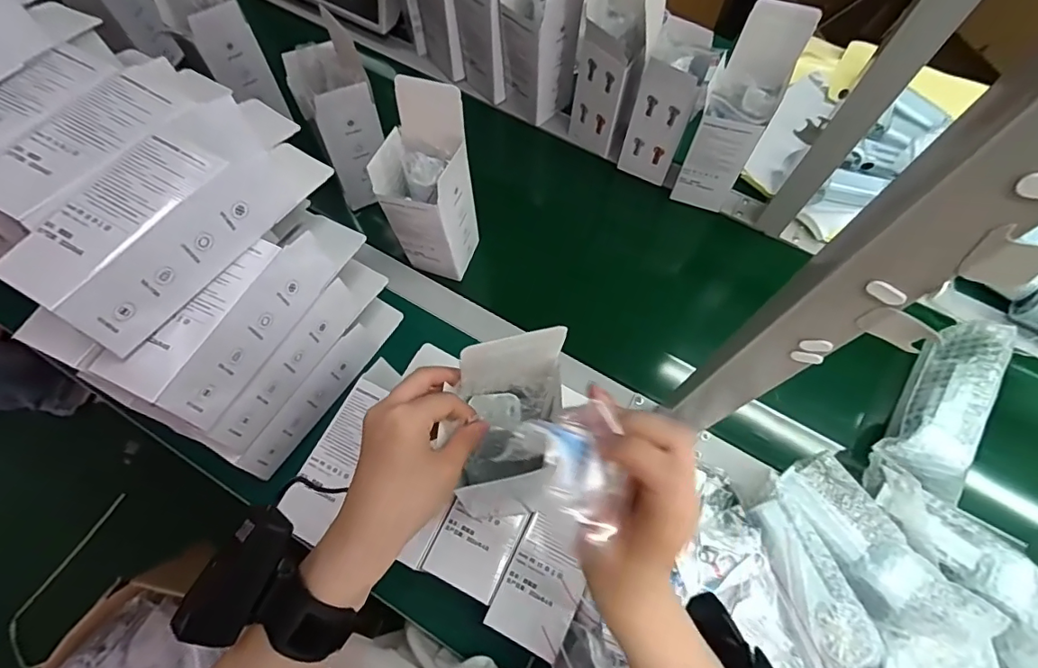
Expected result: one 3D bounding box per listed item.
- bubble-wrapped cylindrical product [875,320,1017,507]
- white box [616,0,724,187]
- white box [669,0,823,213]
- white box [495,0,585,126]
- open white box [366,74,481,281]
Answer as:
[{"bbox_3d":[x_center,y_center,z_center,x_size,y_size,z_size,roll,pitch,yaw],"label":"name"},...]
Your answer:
[{"bbox_3d":[0.488,0.076,0.567,0.079,0.056,0.204,34,71,12],"label":"bubble-wrapped cylindrical product"},{"bbox_3d":[0.185,-0.310,0.643,0.093,0.232,0.083,20,69,6],"label":"white box"},{"bbox_3d":[0.262,-0.262,0.621,0.083,0.237,0.083,23,69,7],"label":"white box"},{"bbox_3d":[0.032,-0.414,0.686,0.094,0.241,0.089,41,73,14],"label":"white box"},{"bbox_3d":[-0.102,-0.165,0.578,0.088,0.219,0.088,20,69,6],"label":"open white box"}]

